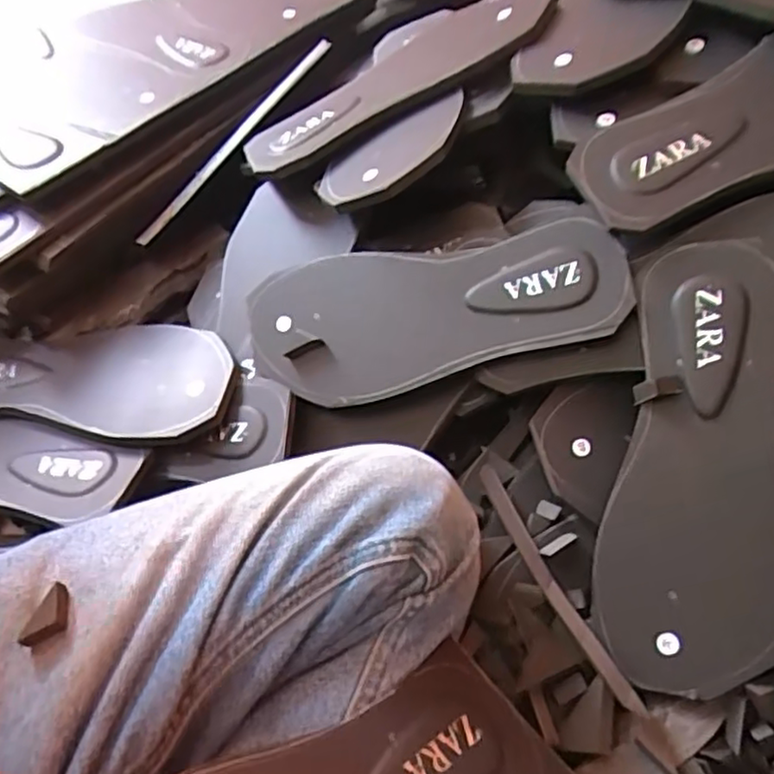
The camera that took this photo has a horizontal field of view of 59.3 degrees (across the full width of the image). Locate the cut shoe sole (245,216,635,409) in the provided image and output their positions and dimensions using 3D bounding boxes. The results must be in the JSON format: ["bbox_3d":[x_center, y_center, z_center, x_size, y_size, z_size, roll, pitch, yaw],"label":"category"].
[{"bbox_3d":[0.022,-0.046,0.437,0.245,0.013,0.097,-6,81,18],"label":"cut shoe sole"}]

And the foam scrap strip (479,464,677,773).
[{"bbox_3d":[0.102,0.121,0.385,0.015,0.020,0.183,-22,56,-13],"label":"foam scrap strip"}]

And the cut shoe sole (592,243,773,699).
[{"bbox_3d":[0.175,0.041,0.370,0.094,0.005,0.238,9,84,27],"label":"cut shoe sole"}]

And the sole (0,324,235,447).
[{"bbox_3d":[-0.235,-0.008,0.500,0.274,0.013,0.096,3,52,17],"label":"sole"}]

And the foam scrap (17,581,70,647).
[{"bbox_3d":[-0.155,0.106,0.312,0.014,0.006,0.029,17,57,14],"label":"foam scrap"}]

